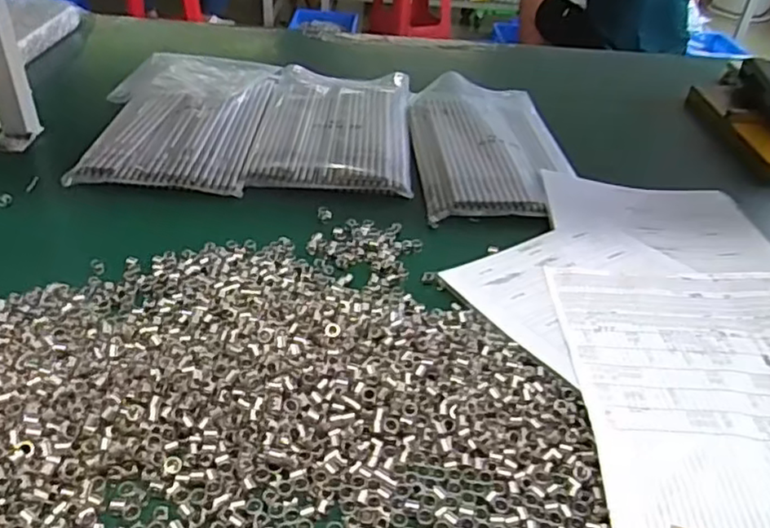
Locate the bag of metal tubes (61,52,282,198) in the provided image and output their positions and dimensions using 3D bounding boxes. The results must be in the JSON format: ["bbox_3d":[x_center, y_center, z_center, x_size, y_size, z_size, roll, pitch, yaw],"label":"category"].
[{"bbox_3d":[-0.249,-0.189,0.788,0.195,0.028,0.315,3,36,-2],"label":"bag of metal tubes"}]

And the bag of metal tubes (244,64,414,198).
[{"bbox_3d":[-0.059,-0.183,0.810,0.180,0.021,0.312,3,36,-2],"label":"bag of metal tubes"}]

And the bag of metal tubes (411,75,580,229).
[{"bbox_3d":[0.127,-0.160,0.792,0.184,0.020,0.336,1,36,-5],"label":"bag of metal tubes"}]

